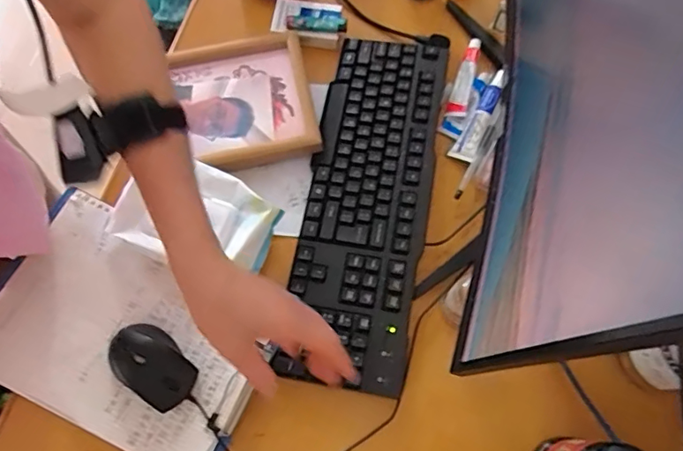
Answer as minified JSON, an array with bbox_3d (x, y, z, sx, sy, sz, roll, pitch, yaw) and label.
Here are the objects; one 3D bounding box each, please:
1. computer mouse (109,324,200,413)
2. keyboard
[{"bbox_3d":[-0.199,0.147,0.545,0.095,0.035,0.060,36,76,10],"label":"computer mouse"},{"bbox_3d":[0.030,-0.035,0.626,0.137,0.039,0.439,10,73,3],"label":"keyboard"}]

